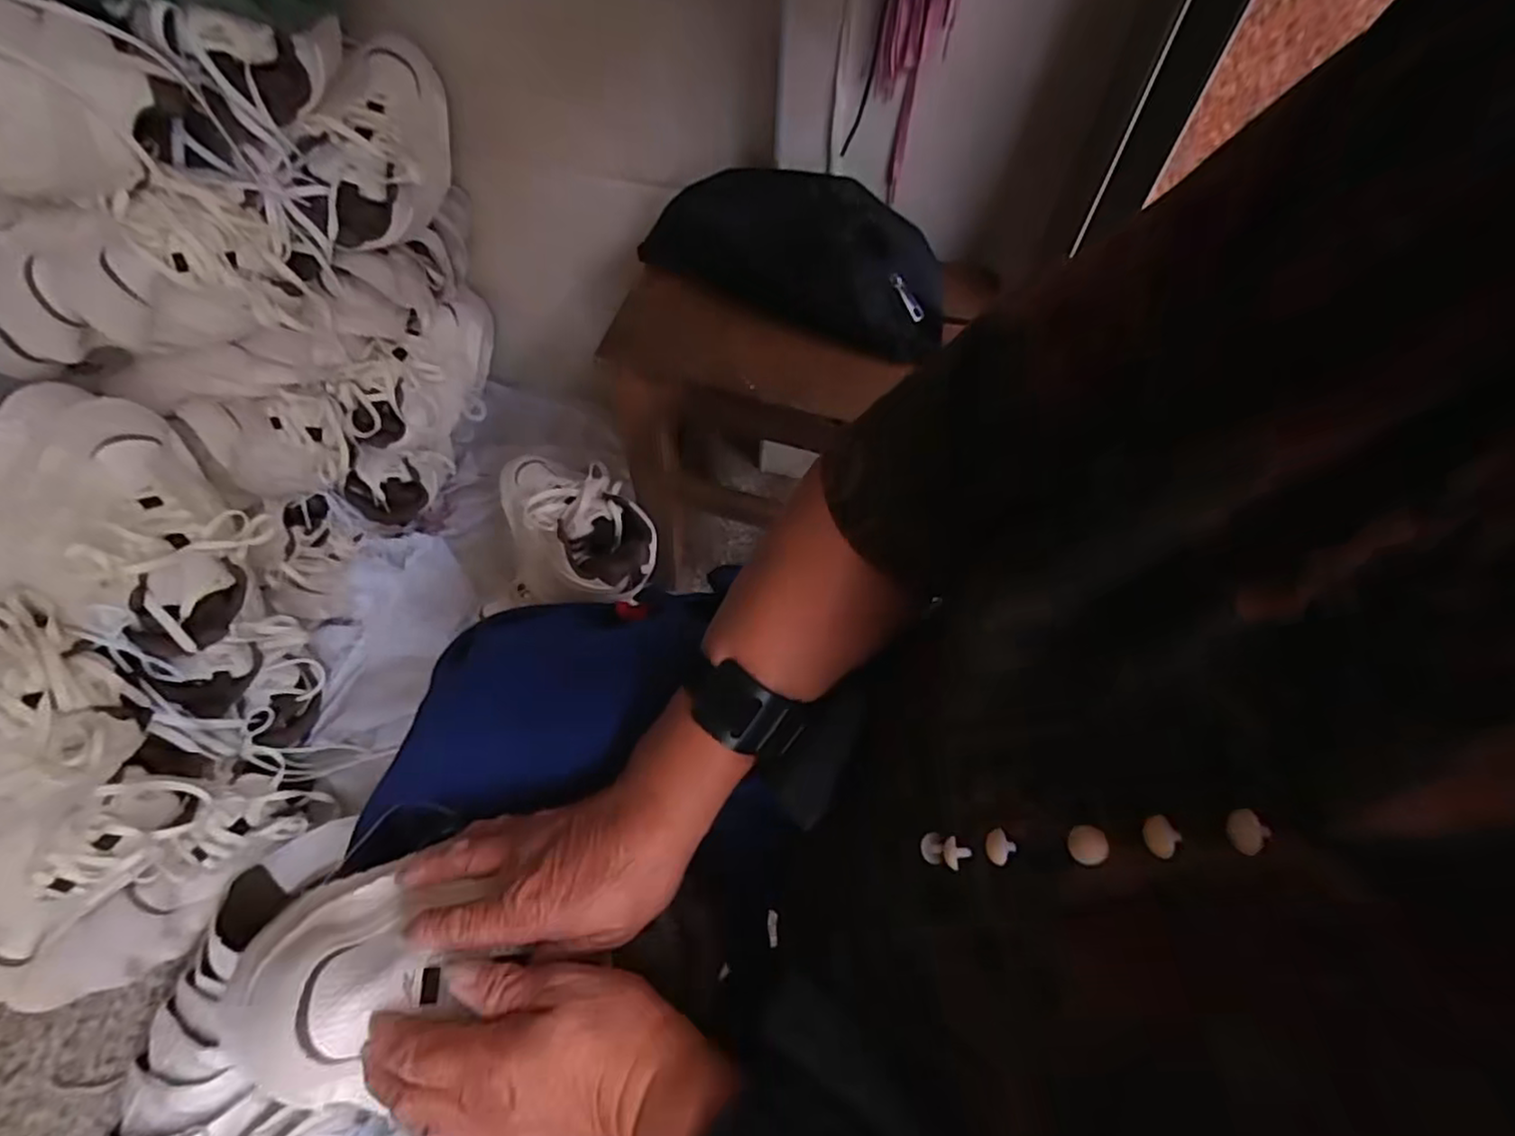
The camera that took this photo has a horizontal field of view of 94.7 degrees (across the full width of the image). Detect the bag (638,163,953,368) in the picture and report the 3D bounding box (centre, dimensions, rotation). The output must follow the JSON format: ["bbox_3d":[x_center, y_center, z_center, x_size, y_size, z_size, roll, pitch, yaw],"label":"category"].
[{"bbox_3d":[0.038,-0.283,0.617,0.276,0.059,0.142,20,61,10],"label":"bag"}]

